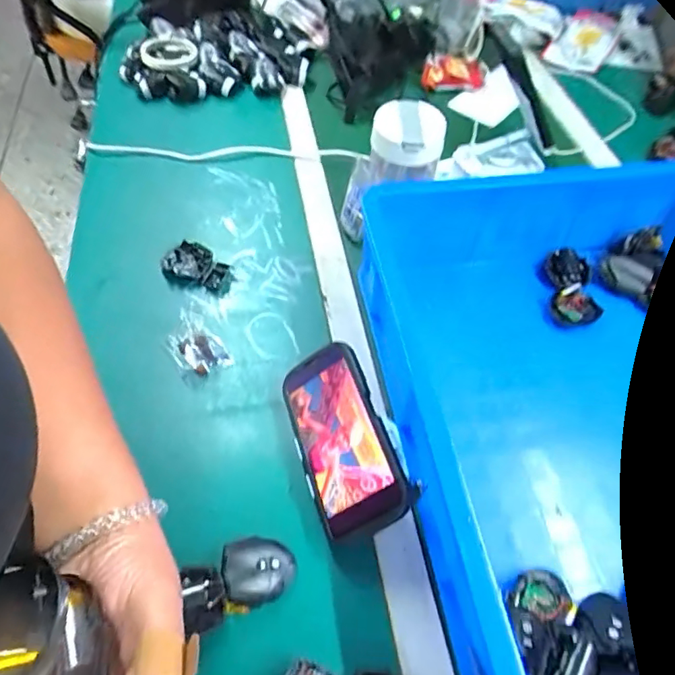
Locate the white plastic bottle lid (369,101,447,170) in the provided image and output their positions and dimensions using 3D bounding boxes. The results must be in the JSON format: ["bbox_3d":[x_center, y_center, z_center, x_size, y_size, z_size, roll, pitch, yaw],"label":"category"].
[{"bbox_3d":[0.085,-0.230,0.575,0.068,0.045,0.071,30,59,19],"label":"white plastic bottle lid"}]

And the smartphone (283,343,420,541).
[{"bbox_3d":[0.001,0.088,0.459,0.081,0.010,0.171,-34,55,16],"label":"smartphone"}]

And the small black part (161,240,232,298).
[{"bbox_3d":[-0.166,-0.086,0.619,0.088,0.018,0.046,22,56,14],"label":"small black part"}]

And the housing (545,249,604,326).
[{"bbox_3d":[0.285,-0.061,0.614,0.061,0.020,0.104,8,54,4],"label":"housing"}]

